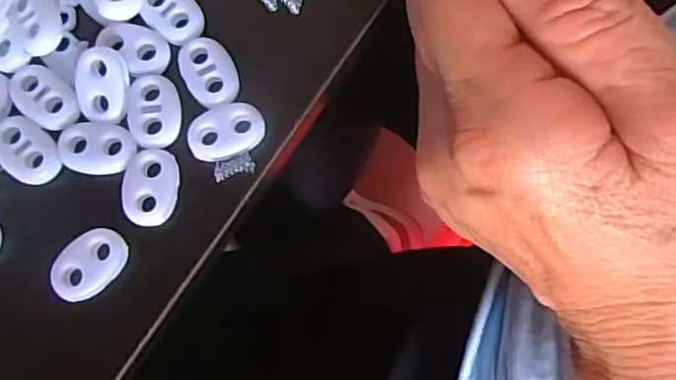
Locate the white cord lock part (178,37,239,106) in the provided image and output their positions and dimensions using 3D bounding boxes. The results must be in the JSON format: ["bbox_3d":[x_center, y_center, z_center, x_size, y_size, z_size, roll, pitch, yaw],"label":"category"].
[{"bbox_3d":[-0.039,-0.036,0.189,0.015,0.004,0.022,-24,80,-5],"label":"white cord lock part"}]

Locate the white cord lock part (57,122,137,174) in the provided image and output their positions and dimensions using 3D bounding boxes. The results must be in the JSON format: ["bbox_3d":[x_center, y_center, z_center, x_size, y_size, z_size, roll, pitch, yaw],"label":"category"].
[{"bbox_3d":[-0.071,-0.012,0.186,0.022,0.004,0.015,6,79,1],"label":"white cord lock part"}]

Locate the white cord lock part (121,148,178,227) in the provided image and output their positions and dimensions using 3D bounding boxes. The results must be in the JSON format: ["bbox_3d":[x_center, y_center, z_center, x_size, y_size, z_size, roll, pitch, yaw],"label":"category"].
[{"bbox_3d":[-0.054,-0.001,0.182,0.015,0.004,0.022,3,79,0],"label":"white cord lock part"}]

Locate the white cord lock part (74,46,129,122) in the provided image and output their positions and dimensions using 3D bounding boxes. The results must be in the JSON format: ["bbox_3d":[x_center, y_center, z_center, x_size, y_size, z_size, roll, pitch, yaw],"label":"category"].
[{"bbox_3d":[-0.070,-0.031,0.187,0.014,0.004,0.021,2,95,-10],"label":"white cord lock part"}]

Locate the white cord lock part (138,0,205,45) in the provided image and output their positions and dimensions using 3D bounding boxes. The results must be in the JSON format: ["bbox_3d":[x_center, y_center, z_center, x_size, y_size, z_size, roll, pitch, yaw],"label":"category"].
[{"bbox_3d":[-0.051,-0.055,0.194,0.015,0.004,0.022,-44,82,-8],"label":"white cord lock part"}]

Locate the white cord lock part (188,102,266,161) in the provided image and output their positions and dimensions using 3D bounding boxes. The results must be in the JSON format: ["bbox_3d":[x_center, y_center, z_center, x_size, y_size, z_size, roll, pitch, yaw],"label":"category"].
[{"bbox_3d":[-0.033,-0.018,0.185,0.022,0.004,0.016,-16,79,-3],"label":"white cord lock part"}]

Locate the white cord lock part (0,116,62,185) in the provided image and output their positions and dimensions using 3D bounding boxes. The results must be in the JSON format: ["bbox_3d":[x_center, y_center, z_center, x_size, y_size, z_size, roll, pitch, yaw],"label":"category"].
[{"bbox_3d":[-0.092,-0.012,0.186,0.015,0.004,0.023,-44,82,-8],"label":"white cord lock part"}]

